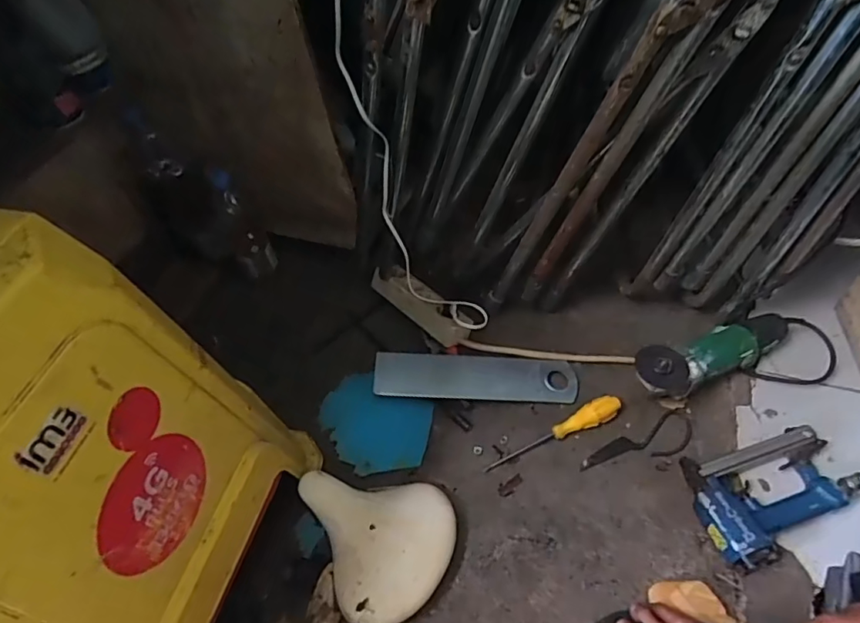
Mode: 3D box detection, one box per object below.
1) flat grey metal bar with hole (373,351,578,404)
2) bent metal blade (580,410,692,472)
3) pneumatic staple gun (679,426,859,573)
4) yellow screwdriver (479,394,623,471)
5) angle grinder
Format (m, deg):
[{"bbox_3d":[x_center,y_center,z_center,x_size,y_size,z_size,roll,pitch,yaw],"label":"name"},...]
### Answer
[{"bbox_3d":[0.071,0.098,0.794,0.303,0.012,0.076,4,54,-3],"label":"flat grey metal bar with hole"},{"bbox_3d":[0.300,0.194,0.735,0.183,0.009,0.054,-22,53,-14],"label":"bent metal blade"},{"bbox_3d":[0.449,0.222,0.672,0.247,0.050,0.139,-20,52,-12],"label":"pneumatic staple gun"},{"bbox_3d":[0.182,0.174,0.738,0.220,0.031,0.031,-24,53,-15],"label":"yellow screwdriver"},{"bbox_3d":[0.419,0.065,0.774,0.261,0.079,0.071,-20,51,-12],"label":"angle grinder"}]

